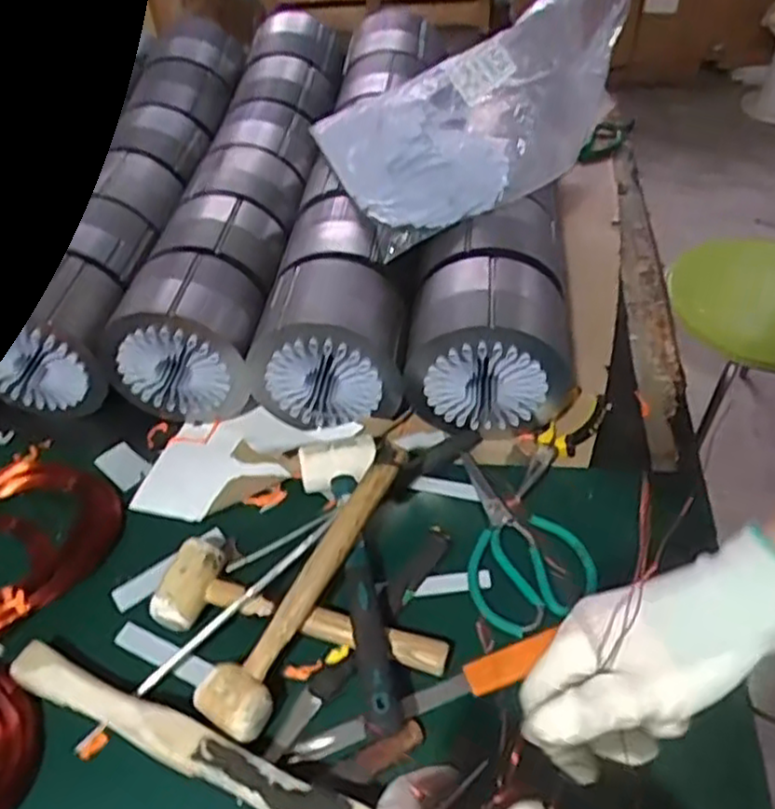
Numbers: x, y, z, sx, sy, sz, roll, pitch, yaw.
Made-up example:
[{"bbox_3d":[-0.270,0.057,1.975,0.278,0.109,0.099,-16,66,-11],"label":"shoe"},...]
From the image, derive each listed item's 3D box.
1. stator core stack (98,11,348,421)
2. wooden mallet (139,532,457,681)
[{"bbox_3d":[-0.180,-0.295,0.967,0.159,0.149,0.700,4,51,8],"label":"stator core stack"},{"bbox_3d":[-0.074,0.186,0.620,0.256,0.041,0.077,12,52,14],"label":"wooden mallet"}]

